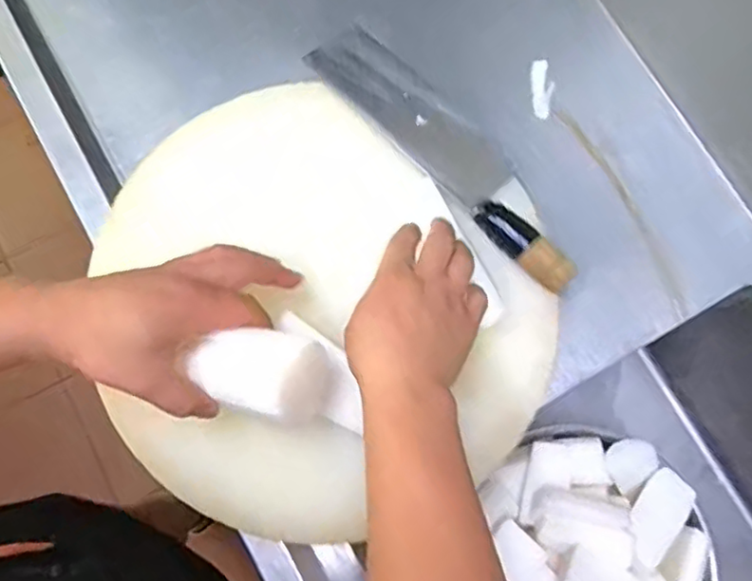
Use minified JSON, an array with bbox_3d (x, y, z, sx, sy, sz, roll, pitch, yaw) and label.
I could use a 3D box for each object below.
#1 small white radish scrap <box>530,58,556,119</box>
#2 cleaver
[{"bbox_3d":[0.167,-0.202,0.637,0.023,0.009,0.063,5,79,1],"label":"small white radish scrap"},{"bbox_3d":[0.064,-0.127,0.557,0.067,0.035,0.303,-43,82,-8],"label":"cleaver"}]

